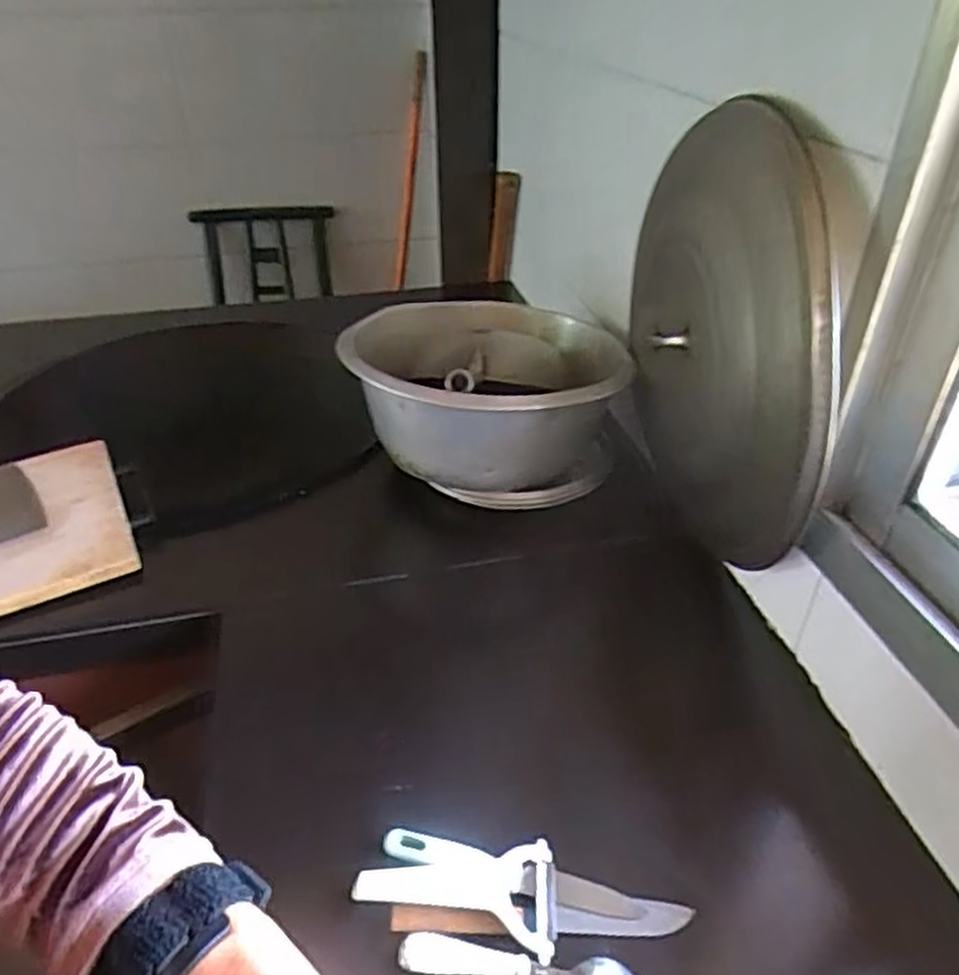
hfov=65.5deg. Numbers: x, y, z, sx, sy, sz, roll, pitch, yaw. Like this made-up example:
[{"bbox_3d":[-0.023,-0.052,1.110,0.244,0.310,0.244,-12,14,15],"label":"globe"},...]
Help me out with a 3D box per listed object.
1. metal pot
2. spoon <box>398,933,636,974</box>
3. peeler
[{"bbox_3d":[0.010,-0.116,0.908,0.315,0.160,0.288,-1,36,1],"label":"metal pot"},{"bbox_3d":[0.025,0.302,0.461,0.151,0.016,0.033,5,36,8],"label":"spoon"},{"bbox_3d":[-0.014,0.266,0.504,0.133,0.009,0.069,5,36,8],"label":"peeler"}]

